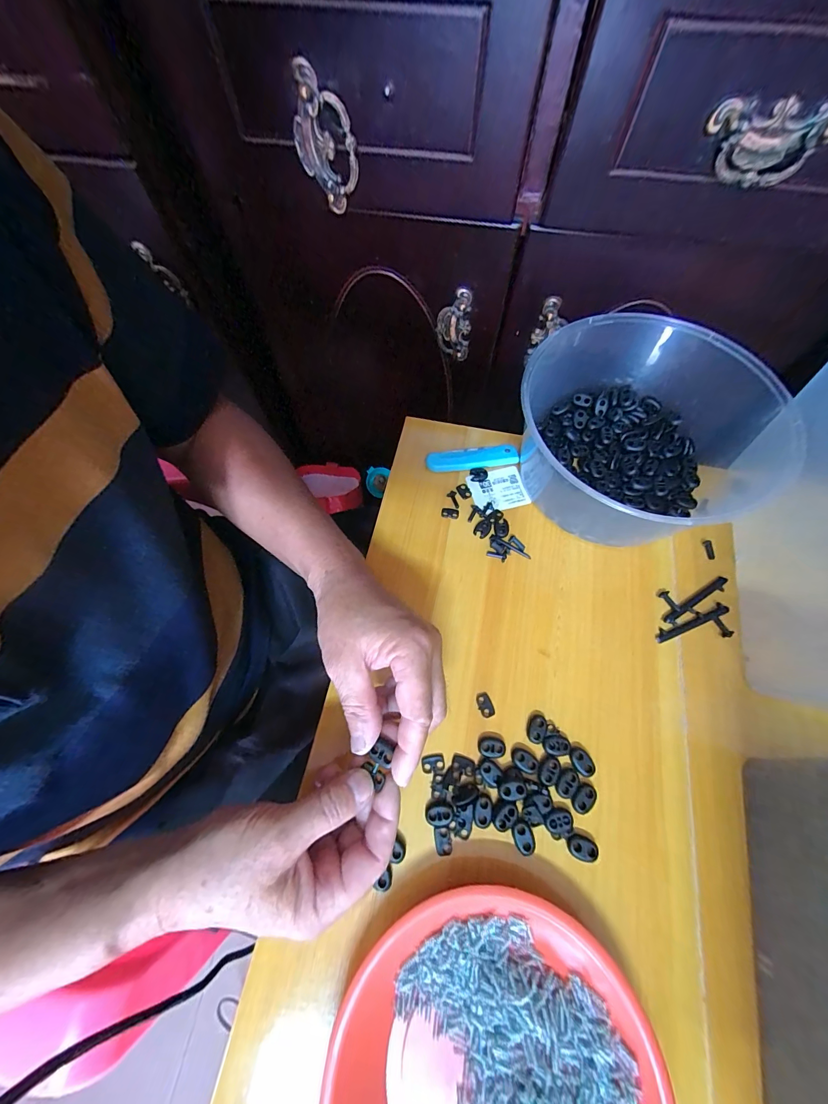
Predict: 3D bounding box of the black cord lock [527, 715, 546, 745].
[{"bbox_3d":[0.101,0.145,0.300,0.013,0.005,0.021,26,70,10],"label":"black cord lock"}]

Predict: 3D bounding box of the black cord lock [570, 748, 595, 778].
[{"bbox_3d":[0.134,0.166,0.289,0.015,0.004,0.022,-21,69,-9],"label":"black cord lock"}]

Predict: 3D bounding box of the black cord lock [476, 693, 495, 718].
[{"bbox_3d":[0.060,0.129,0.308,0.012,0.004,0.019,-19,69,-8],"label":"black cord lock"}]

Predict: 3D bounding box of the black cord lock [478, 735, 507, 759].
[{"bbox_3d":[0.063,0.157,0.294,0.022,0.005,0.016,12,68,5],"label":"black cord lock"}]

